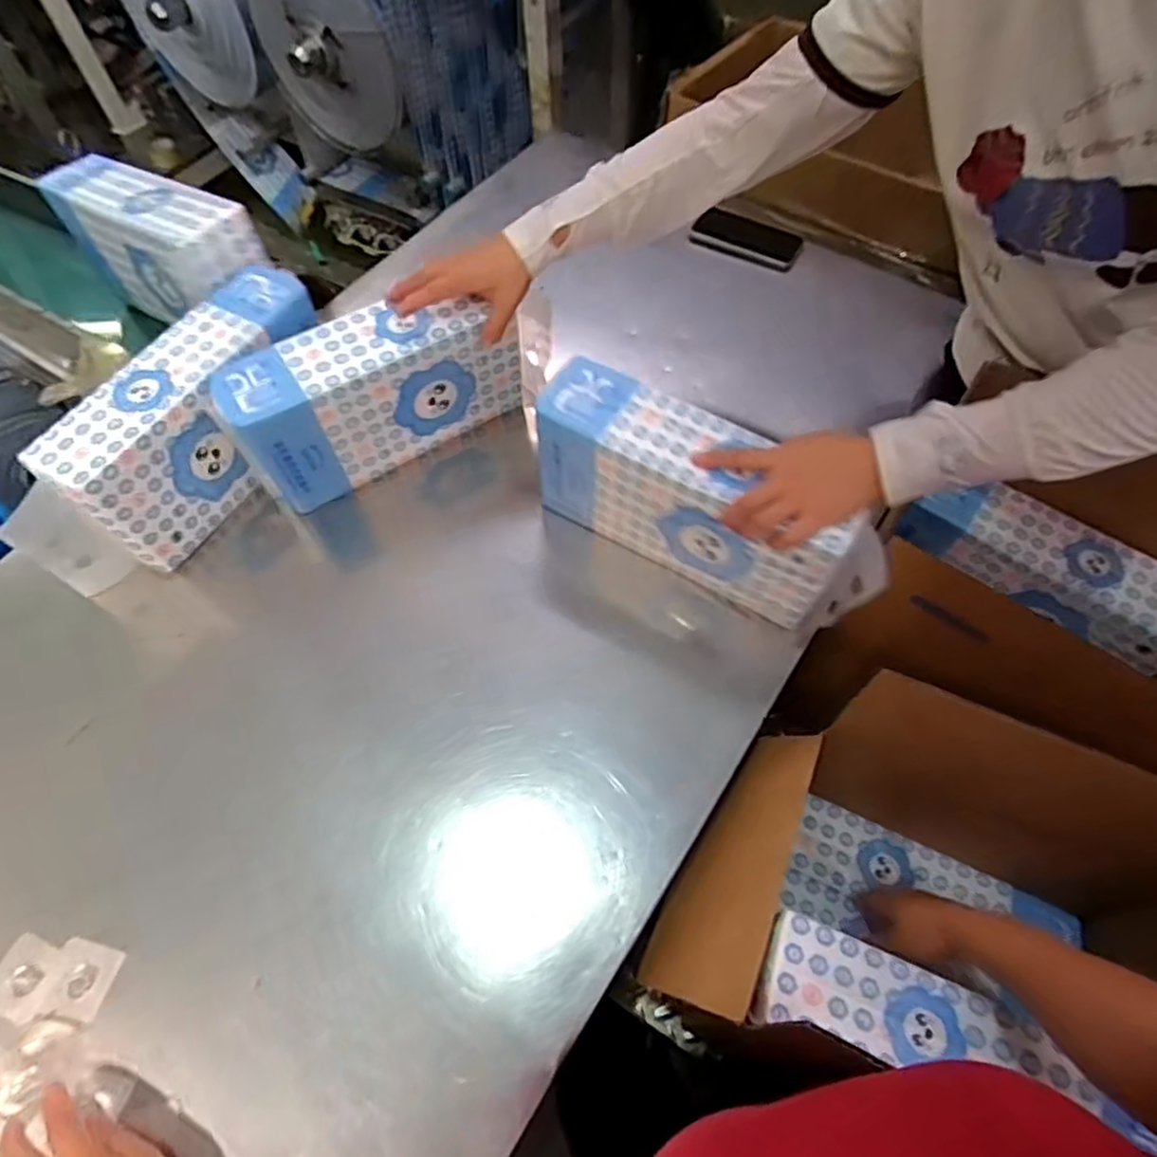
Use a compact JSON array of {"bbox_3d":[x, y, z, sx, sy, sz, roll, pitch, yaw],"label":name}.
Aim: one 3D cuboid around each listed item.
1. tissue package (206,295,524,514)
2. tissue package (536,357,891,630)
[{"bbox_3d":[-0.225,-0.214,0.773,0.310,0.153,0.085,-29,65,-15],"label":"tissue package"},{"bbox_3d":[0.125,-0.076,0.694,0.348,0.159,0.086,30,65,16],"label":"tissue package"}]

